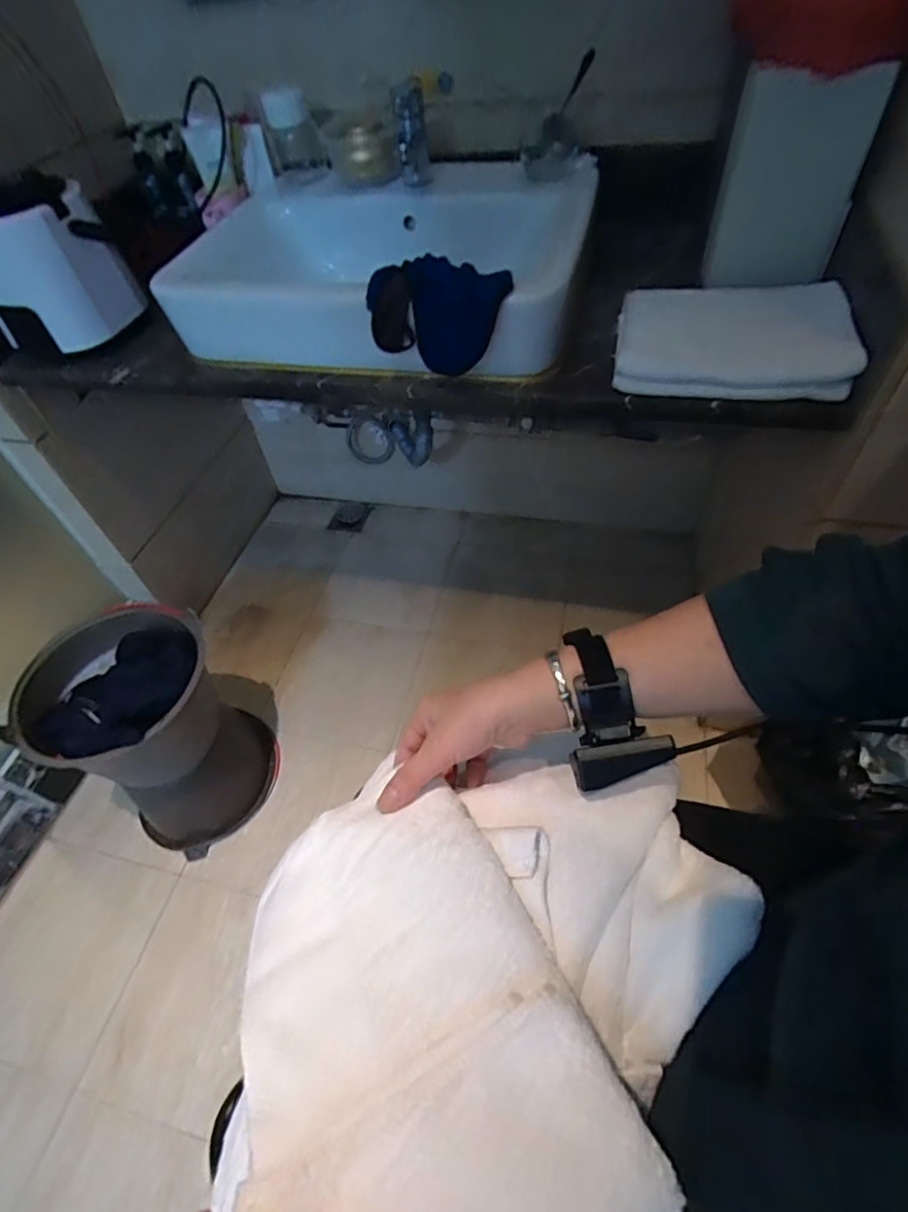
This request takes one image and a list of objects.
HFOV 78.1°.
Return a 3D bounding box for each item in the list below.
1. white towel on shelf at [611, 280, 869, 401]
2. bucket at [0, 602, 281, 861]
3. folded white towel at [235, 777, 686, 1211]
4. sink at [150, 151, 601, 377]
[{"bbox_3d":[0.329,-0.329,0.676,0.250,0.051,0.197,9,53,11],"label":"white towel on shelf"},{"bbox_3d":[-0.522,0.208,0.983,0.300,0.386,0.273,-2,52,3],"label":"bucket"},{"bbox_3d":[-0.033,0.228,0.321,0.181,0.031,0.269,-26,35,-10],"label":"folded white towel"},{"bbox_3d":[-0.095,-0.492,0.803,0.555,0.123,0.422,6,53,9],"label":"sink"}]

